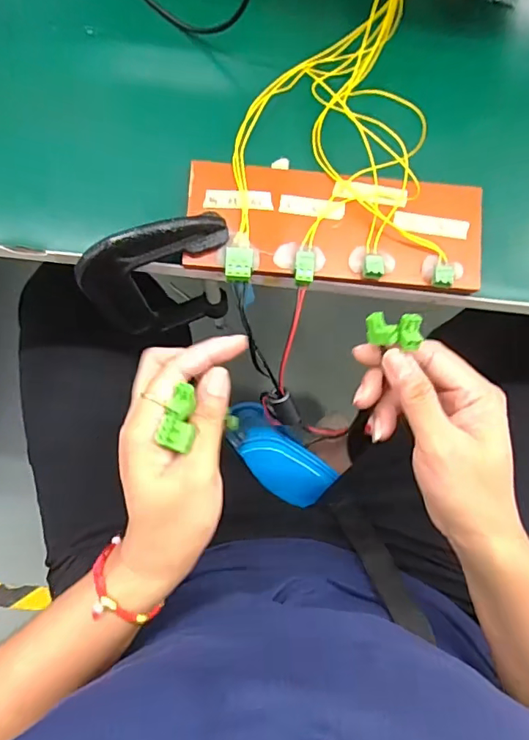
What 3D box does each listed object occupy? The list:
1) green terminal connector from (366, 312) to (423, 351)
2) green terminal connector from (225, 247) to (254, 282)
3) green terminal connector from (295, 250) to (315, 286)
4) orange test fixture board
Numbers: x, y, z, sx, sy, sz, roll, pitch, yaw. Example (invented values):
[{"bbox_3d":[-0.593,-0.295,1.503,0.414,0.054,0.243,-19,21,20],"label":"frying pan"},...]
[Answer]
[{"bbox_3d":[0.078,-0.024,0.296,0.031,0.010,0.020,4,82,-3],"label":"green terminal connector"},{"bbox_3d":[-0.016,-0.067,0.309,0.017,0.009,0.025,2,82,-3],"label":"green terminal connector"},{"bbox_3d":[0.026,-0.066,0.313,0.012,0.007,0.025,8,67,-2],"label":"green terminal connector"},{"bbox_3d":[0.048,-0.097,0.326,0.193,0.029,0.079,3,82,-3],"label":"orange test fixture board"}]

